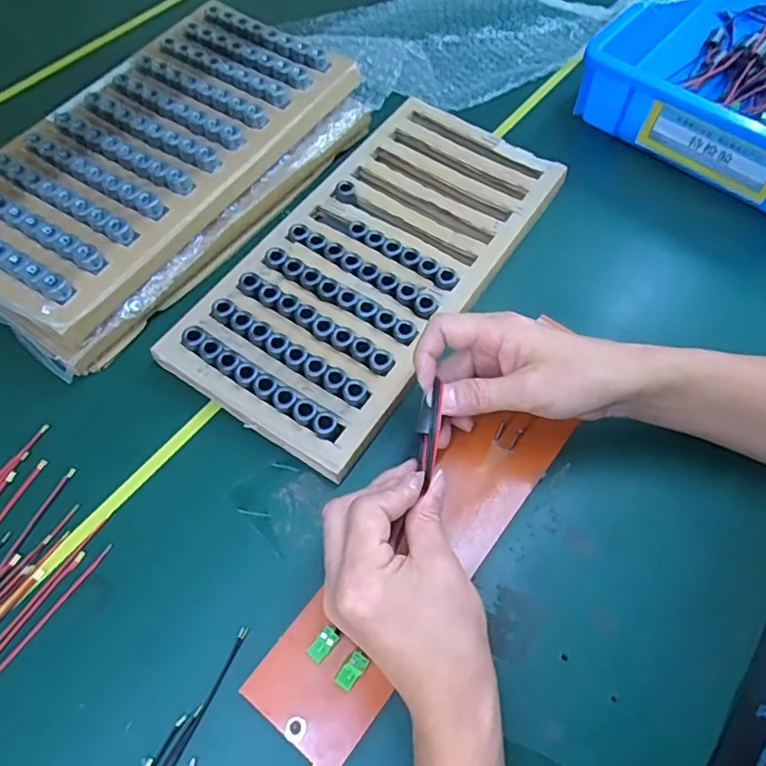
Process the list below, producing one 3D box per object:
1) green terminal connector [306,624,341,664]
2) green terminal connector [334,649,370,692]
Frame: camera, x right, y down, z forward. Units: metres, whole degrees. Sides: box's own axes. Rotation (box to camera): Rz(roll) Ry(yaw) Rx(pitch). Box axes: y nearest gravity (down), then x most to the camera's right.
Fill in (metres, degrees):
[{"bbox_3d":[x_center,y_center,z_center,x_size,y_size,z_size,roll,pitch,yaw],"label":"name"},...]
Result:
[{"bbox_3d":[-0.035,0.157,0.344,0.011,0.013,0.020,38,66,22],"label":"green terminal connector"},{"bbox_3d":[-0.017,0.169,0.338,0.011,0.017,0.021,35,65,20],"label":"green terminal connector"}]

